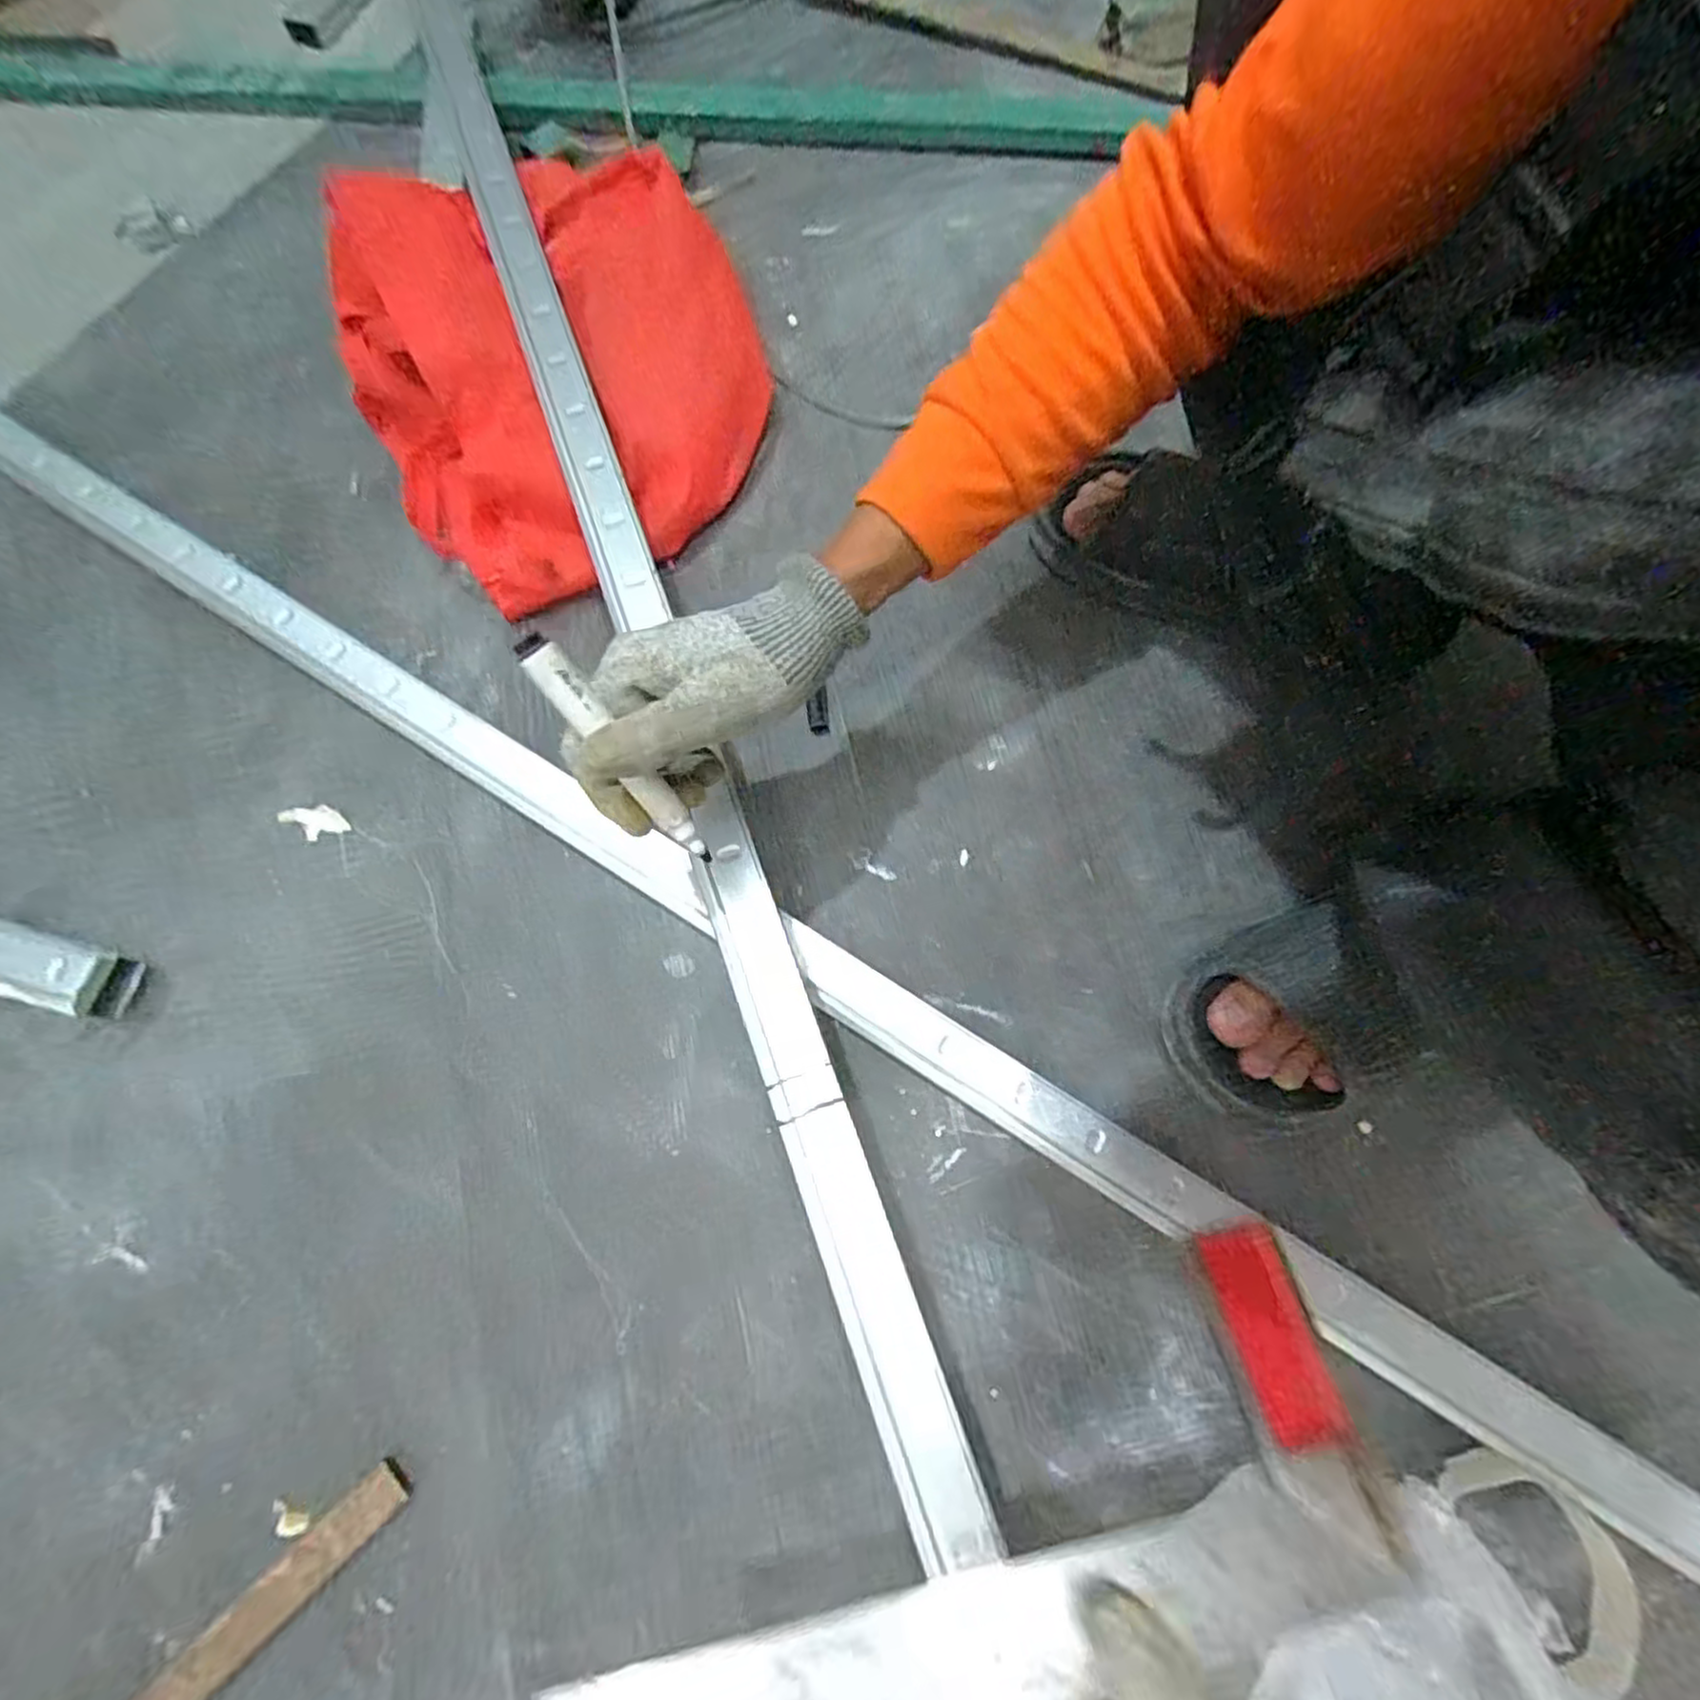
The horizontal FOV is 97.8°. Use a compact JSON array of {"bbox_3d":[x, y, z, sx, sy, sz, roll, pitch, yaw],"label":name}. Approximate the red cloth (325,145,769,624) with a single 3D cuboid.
[{"bbox_3d":[-0.227,-0.391,0.579,0.309,0.098,0.366,-30,76,-8],"label":"red cloth"}]

